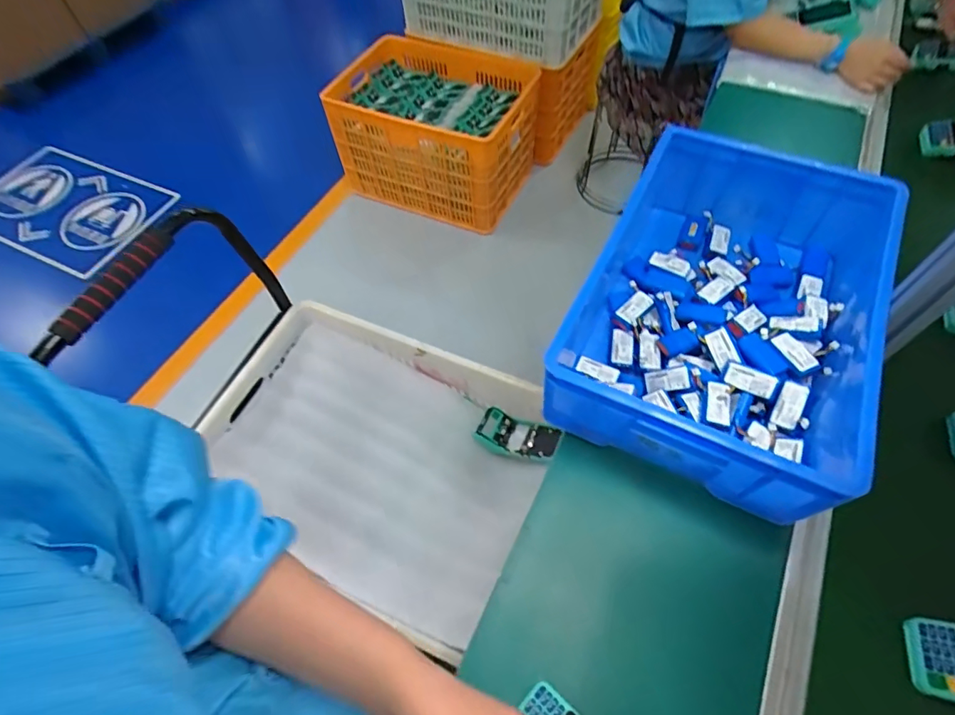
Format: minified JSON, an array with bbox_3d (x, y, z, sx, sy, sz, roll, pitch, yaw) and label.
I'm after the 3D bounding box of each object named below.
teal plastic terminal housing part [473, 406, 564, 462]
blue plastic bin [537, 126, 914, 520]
[{"bbox_3d":[0.081,0.160,1.015,0.165,0.040,0.078,18,61,13],"label":"teal plastic terminal housing part"},{"bbox_3d":[0.345,-0.075,0.710,0.339,0.161,0.506,23,62,16],"label":"blue plastic bin"}]

